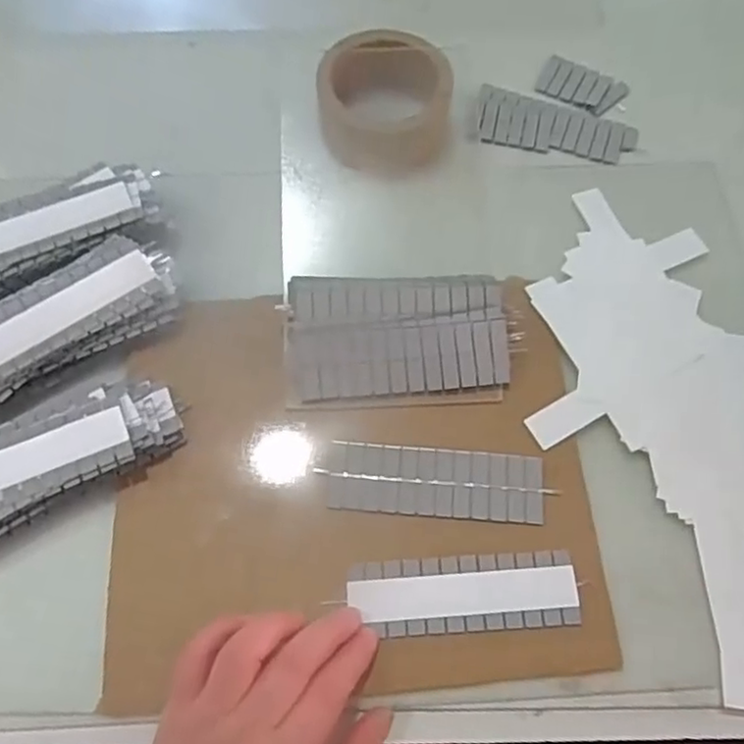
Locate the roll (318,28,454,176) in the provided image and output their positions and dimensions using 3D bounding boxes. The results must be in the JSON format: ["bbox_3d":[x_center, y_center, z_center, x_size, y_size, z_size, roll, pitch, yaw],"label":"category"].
[{"bbox_3d":[0.010,-0.197,0.482,0.091,0.051,0.094,0,67,-1],"label":"roll"}]

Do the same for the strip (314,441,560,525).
[{"bbox_3d":[0.038,0.064,0.387,0.124,0.004,0.040,3,67,0],"label":"strip"}]

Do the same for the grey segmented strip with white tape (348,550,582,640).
[{"bbox_3d":[0.051,0.121,0.365,0.123,0.004,0.041,-1,67,-2],"label":"grey segmented strip with white tape"}]

